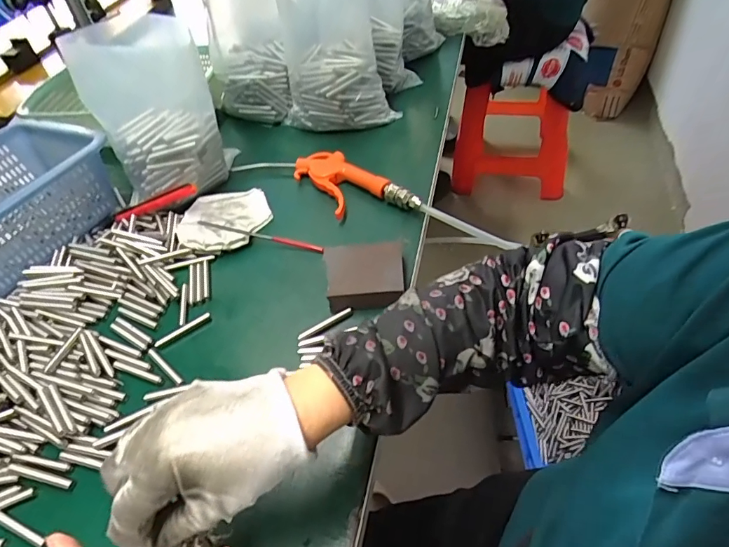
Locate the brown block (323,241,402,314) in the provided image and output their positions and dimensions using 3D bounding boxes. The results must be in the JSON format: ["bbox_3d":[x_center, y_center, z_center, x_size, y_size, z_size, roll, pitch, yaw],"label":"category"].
[{"bbox_3d":[0.001,0.002,0.464,0.075,0.034,0.064,-5,44,0],"label":"brown block"}]

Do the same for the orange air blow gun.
[{"bbox_3d":[-0.024,-0.107,0.567,0.072,0.025,0.180,-31,50,-24],"label":"orange air blow gun"}]

